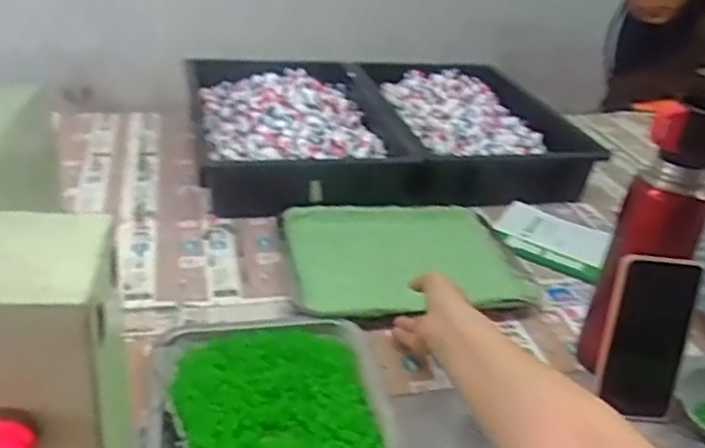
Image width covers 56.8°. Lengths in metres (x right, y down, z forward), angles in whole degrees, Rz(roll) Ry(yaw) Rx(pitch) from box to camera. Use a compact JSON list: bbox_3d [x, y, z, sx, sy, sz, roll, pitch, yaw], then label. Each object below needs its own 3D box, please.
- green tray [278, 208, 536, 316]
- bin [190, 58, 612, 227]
[{"bbox_3d":[0.063,0.040,0.819,0.287,0.030,0.226,1,31,-11],"label":"green tray"},{"bbox_3d":[0.036,-0.154,1.067,0.560,0.127,0.414,-2,32,-17],"label":"bin"}]

